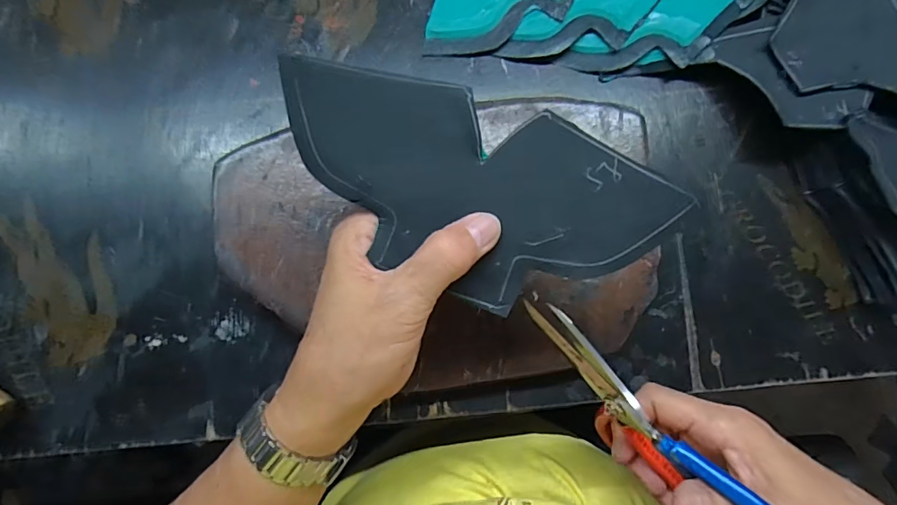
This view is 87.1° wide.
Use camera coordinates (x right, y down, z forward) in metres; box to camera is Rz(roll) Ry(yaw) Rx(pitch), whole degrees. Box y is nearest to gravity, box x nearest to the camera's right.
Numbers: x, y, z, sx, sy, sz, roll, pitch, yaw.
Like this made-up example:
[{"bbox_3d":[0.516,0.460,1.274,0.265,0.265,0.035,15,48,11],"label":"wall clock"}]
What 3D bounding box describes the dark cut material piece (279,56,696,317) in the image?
[{"bbox_3d":[0.008,-0.026,0.212,0.172,0.022,0.084,20,82,-1],"label":"dark cut material piece"}]

